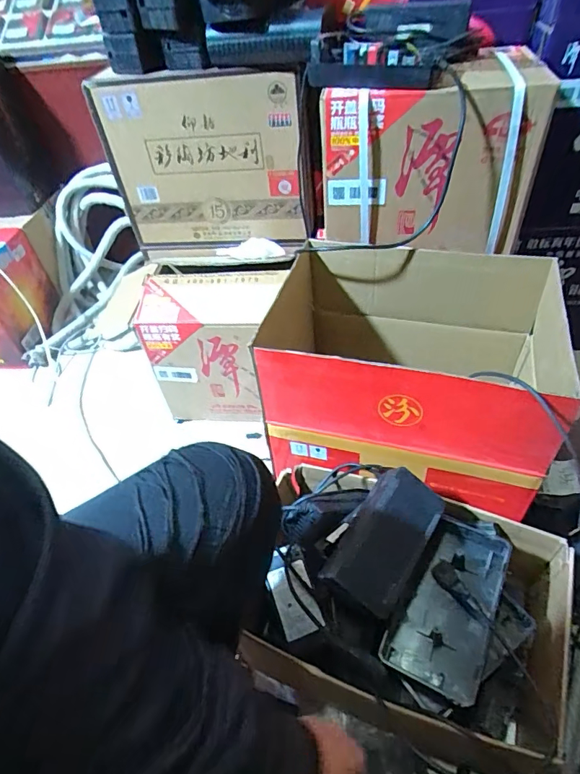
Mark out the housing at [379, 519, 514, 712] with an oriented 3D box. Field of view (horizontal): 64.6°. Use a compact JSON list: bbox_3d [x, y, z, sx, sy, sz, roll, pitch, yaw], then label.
[{"bbox_3d":[0.198,0.261,0.570,0.107,0.045,0.204,20,52,24],"label":"housing"}]

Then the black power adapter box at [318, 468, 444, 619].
[{"bbox_3d":[0.115,0.180,0.558,0.092,0.052,0.166,26,55,28],"label":"black power adapter box"}]

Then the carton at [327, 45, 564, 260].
[{"bbox_3d":[0.210,-0.362,0.739,0.321,0.237,0.183,-4,46,4],"label":"carton"}]

